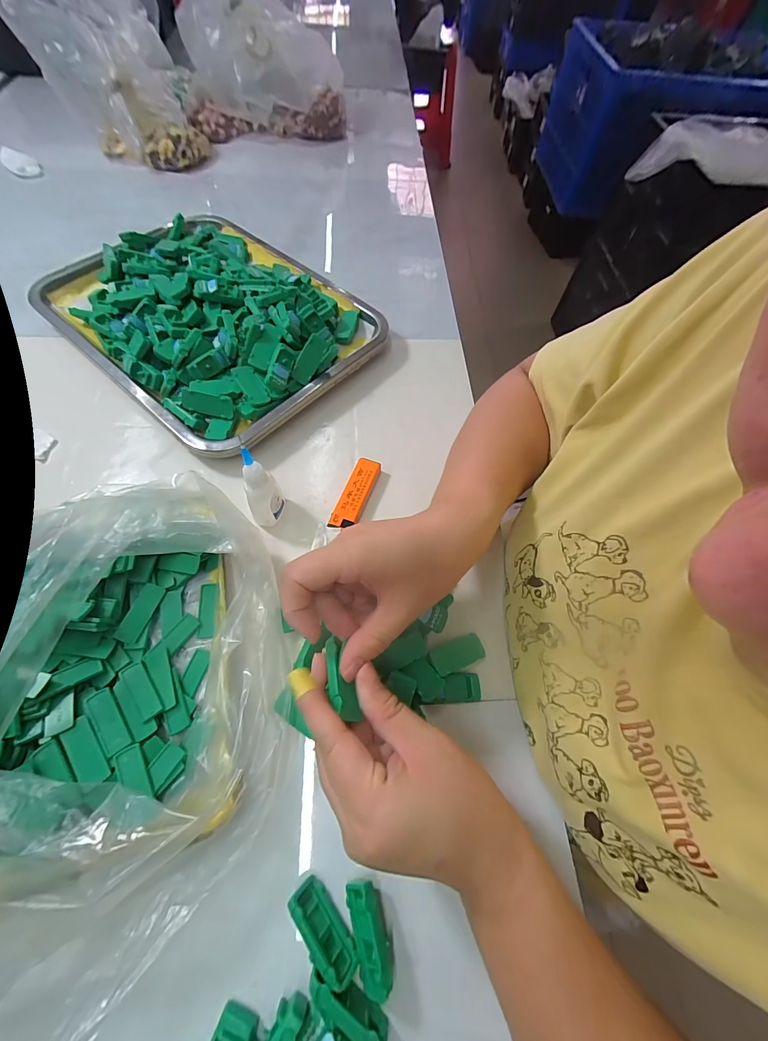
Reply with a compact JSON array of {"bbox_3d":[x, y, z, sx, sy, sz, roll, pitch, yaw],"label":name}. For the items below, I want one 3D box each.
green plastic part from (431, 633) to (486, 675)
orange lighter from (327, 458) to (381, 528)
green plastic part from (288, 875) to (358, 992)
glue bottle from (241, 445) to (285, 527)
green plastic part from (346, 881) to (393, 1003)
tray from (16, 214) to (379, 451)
[{"bbox_3d":[0.056,0.102,0.284,0.040,0.013,0.020,-18,66,-15],"label":"green plastic part"},{"bbox_3d":[-0.026,-0.023,0.343,0.026,0.014,0.076,21,62,5],"label":"orange lighter"},{"bbox_3d":[-0.035,0.229,0.208,0.046,0.024,0.010,45,108,20],"label":"green plastic part"},{"bbox_3d":[-0.098,-0.025,0.298,0.027,0.085,0.022,-19,66,-16],"label":"glue bottle"},{"bbox_3d":[-0.008,0.229,0.206,0.018,0.018,0.045,-11,64,-12],"label":"green plastic part"},{"bbox_3d":[-0.197,-0.234,0.417,0.340,0.062,0.257,39,67,16],"label":"tray"}]

